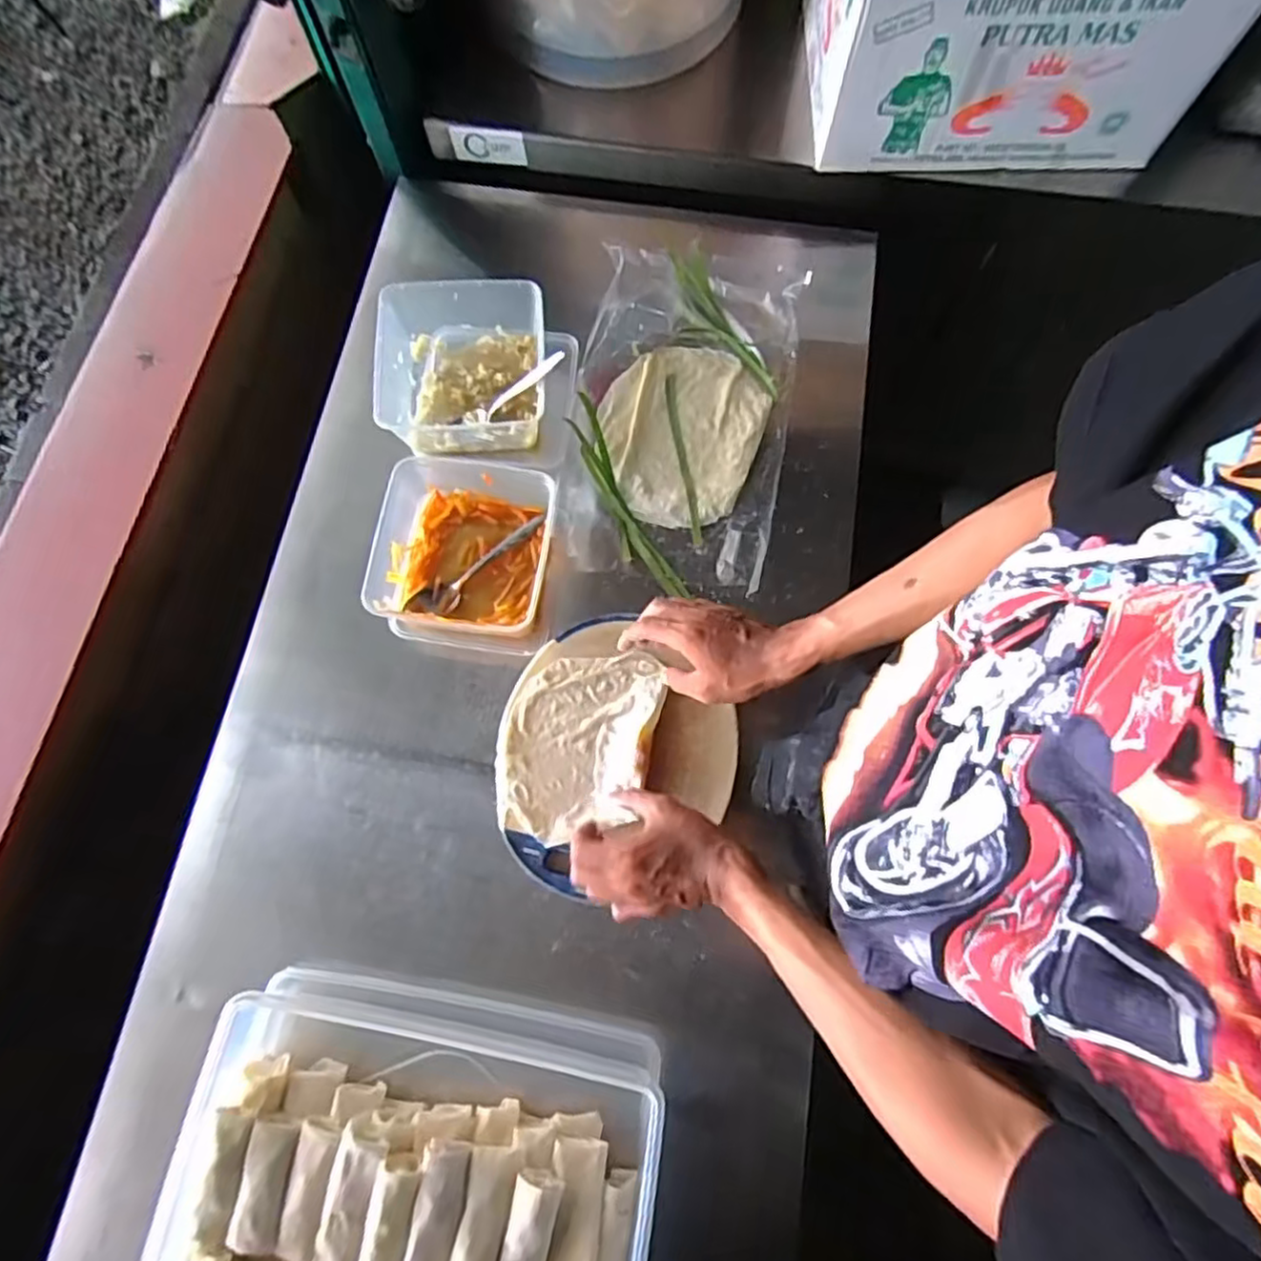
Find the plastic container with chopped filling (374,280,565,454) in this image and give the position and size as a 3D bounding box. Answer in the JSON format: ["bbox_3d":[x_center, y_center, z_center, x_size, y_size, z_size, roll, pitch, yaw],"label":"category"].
[{"bbox_3d":[-0.174,-0.278,0.722,0.171,0.077,0.166,-4,75,0],"label":"plastic container with chopped filling"}]

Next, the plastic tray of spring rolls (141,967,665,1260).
[{"bbox_3d":[-0.177,0.452,0.529,0.368,0.084,0.289,9,75,3],"label":"plastic tray of spring rolls"}]

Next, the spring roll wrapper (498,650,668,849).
[{"bbox_3d":[-0.049,0.105,0.641,0.134,0.022,0.181,12,75,4],"label":"spring roll wrapper"}]

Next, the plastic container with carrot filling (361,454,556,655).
[{"bbox_3d":[-0.164,-0.077,0.675,0.161,0.069,0.171,7,75,3],"label":"plastic container with carrot filling"}]

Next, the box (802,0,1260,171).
[{"bbox_3d":[0.386,-0.612,0.700,0.390,0.183,0.156,3,75,2],"label":"box"}]

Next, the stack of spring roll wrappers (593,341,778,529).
[{"bbox_3d":[0.053,-0.220,0.743,0.170,0.008,0.213,20,76,6],"label":"stack of spring roll wrappers"}]

